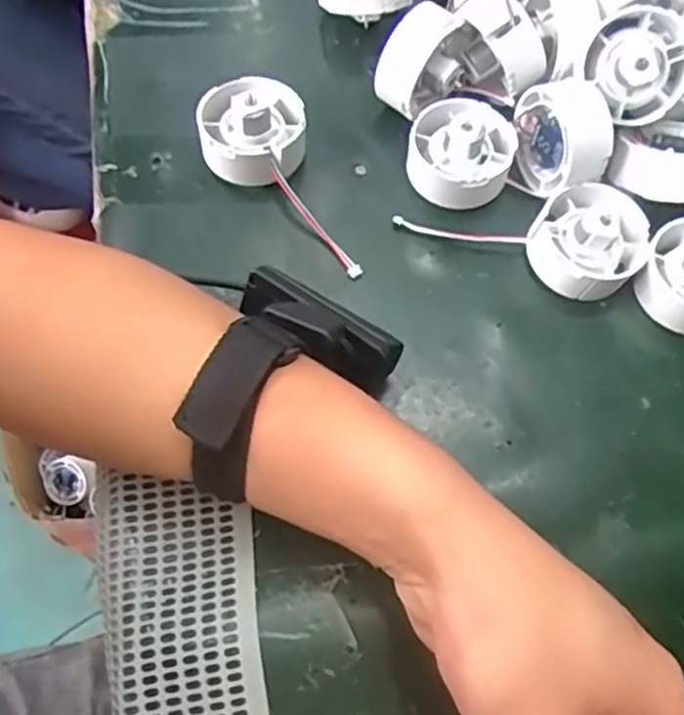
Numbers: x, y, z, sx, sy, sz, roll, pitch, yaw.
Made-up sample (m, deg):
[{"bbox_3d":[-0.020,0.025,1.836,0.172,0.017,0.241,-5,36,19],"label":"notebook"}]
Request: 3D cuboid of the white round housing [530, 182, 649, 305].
[{"bbox_3d":[0.123,-0.058,0.351,0.052,0.032,0.057,1,65,-1],"label":"white round housing"}]

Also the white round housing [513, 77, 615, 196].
[{"bbox_3d":[0.112,-0.111,0.360,0.032,0.049,0.052,-13,66,-8],"label":"white round housing"}]

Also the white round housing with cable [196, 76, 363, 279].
[{"bbox_3d":[-0.037,-0.092,0.361,0.058,0.035,0.121,-15,66,-9],"label":"white round housing with cable"}]

